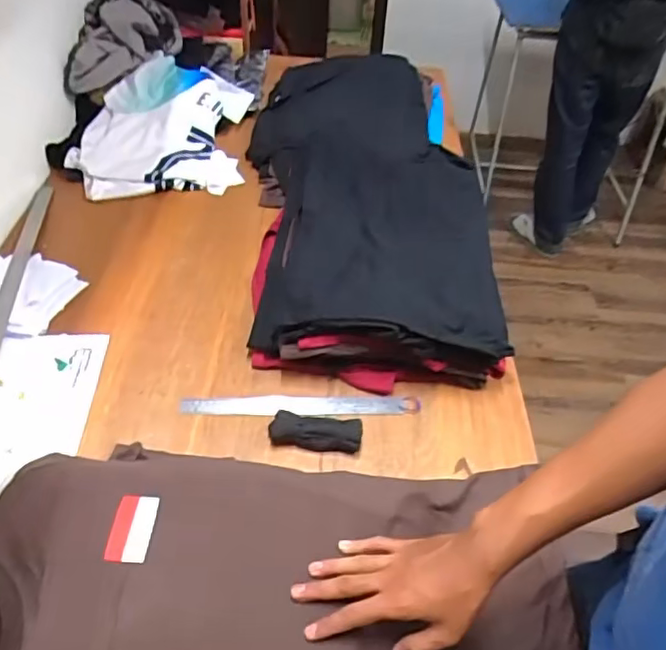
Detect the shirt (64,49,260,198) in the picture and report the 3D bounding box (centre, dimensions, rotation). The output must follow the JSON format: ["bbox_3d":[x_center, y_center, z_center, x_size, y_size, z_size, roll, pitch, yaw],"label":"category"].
[{"bbox_3d":[-0.366,-0.436,1.251,0.349,0.130,0.382,1,47,-6],"label":"shirt"}]

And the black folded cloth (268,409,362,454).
[{"bbox_3d":[-0.023,0.147,0.805,0.124,0.031,0.047,6,47,-2],"label":"black folded cloth"}]

